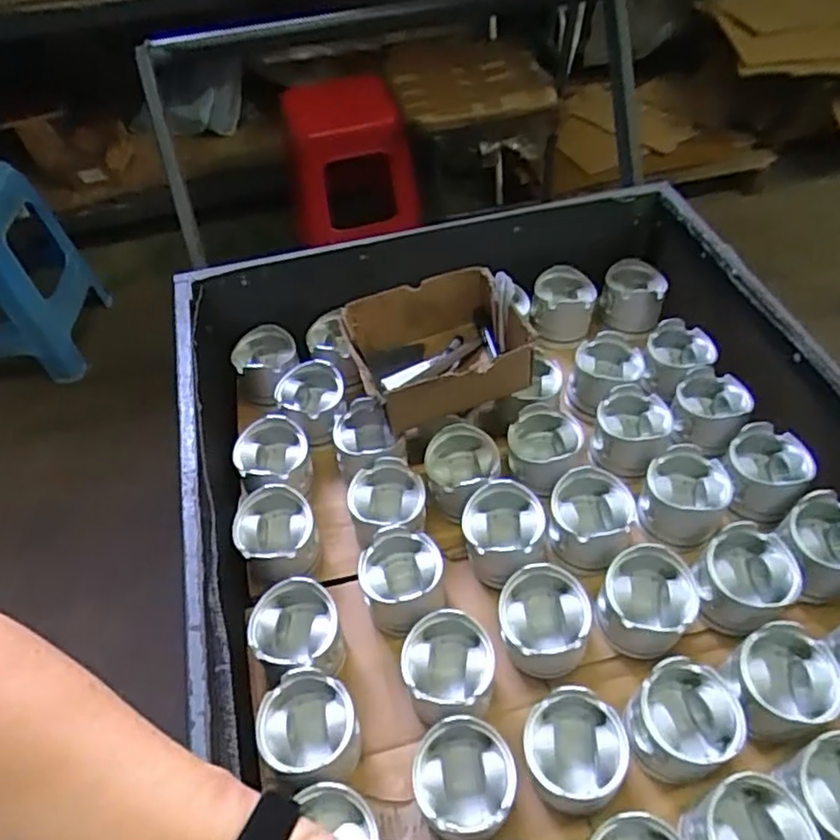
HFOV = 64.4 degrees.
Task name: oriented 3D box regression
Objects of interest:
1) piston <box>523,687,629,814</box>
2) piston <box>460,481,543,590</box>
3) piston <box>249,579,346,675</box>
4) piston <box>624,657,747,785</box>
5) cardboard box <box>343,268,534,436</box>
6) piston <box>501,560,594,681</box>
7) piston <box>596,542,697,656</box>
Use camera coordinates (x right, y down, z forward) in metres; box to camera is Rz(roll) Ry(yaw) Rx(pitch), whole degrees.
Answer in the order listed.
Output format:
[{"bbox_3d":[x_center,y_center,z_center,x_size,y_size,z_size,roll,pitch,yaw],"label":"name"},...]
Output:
[{"bbox_3d":[0.144,0.315,0.638,0.092,0.079,0.093,-4,50,0],"label":"piston"},{"bbox_3d":[0.098,0.135,0.776,0.090,0.075,0.096,-2,50,2],"label":"piston"},{"bbox_3d":[-0.131,0.234,0.718,0.091,0.077,0.092,-2,50,2],"label":"piston"},{"bbox_3d":[0.254,0.296,0.647,0.090,0.077,0.096,-2,50,2],"label":"piston"},{"bbox_3d":[0.024,-0.087,0.858,0.204,0.108,0.167,-14,51,-8],"label":"cardboard box"},{"bbox_3d":[0.131,0.211,0.710,0.089,0.074,0.093,-2,50,2],"label":"piston"},{"bbox_3d":[0.240,0.198,0.715,0.090,0.084,0.104,19,54,18],"label":"piston"}]

